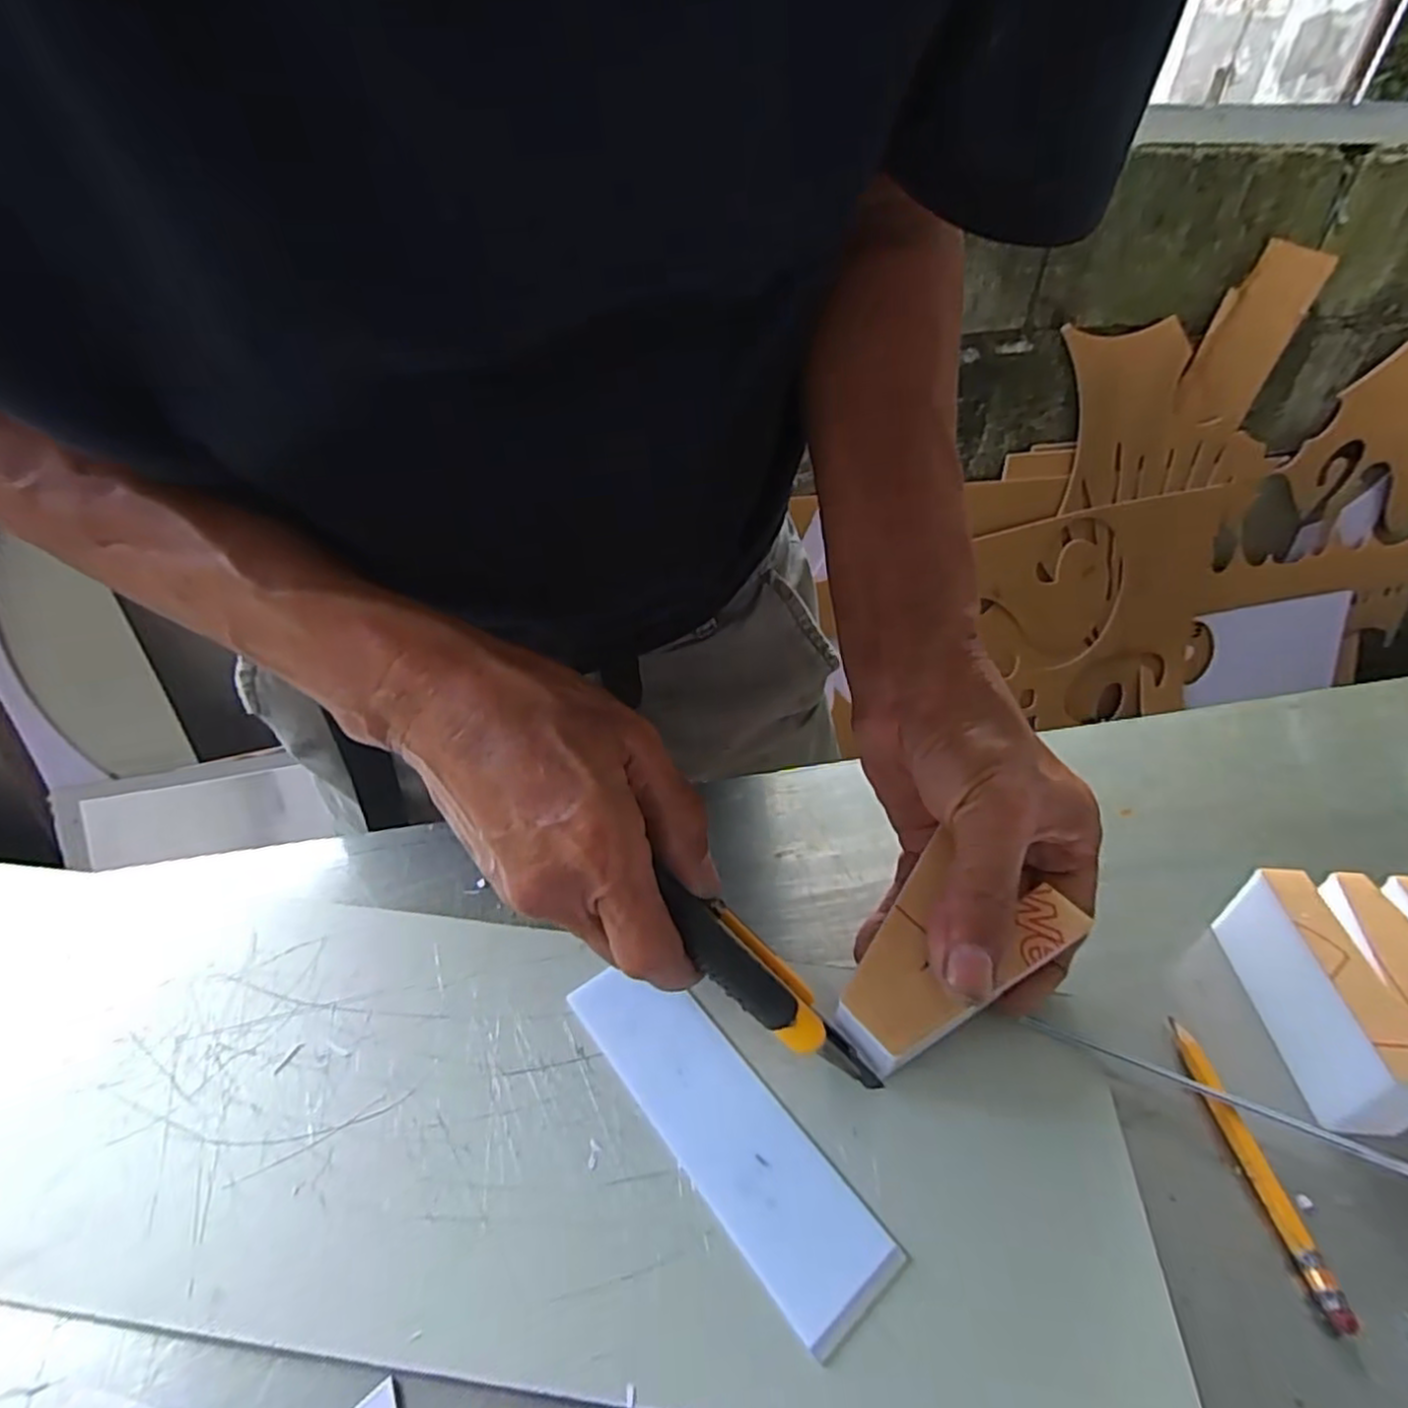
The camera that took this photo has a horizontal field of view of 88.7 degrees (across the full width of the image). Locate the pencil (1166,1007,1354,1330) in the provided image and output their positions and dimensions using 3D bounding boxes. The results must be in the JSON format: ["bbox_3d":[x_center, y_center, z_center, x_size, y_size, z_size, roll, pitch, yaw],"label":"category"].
[{"bbox_3d":[0.185,0.153,0.244,0.007,0.007,0.090,-2,41,-5],"label":"pencil"}]

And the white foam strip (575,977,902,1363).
[{"bbox_3d":[0.005,0.142,0.251,0.039,0.004,0.134,-27,49,-29],"label":"white foam strip"}]

